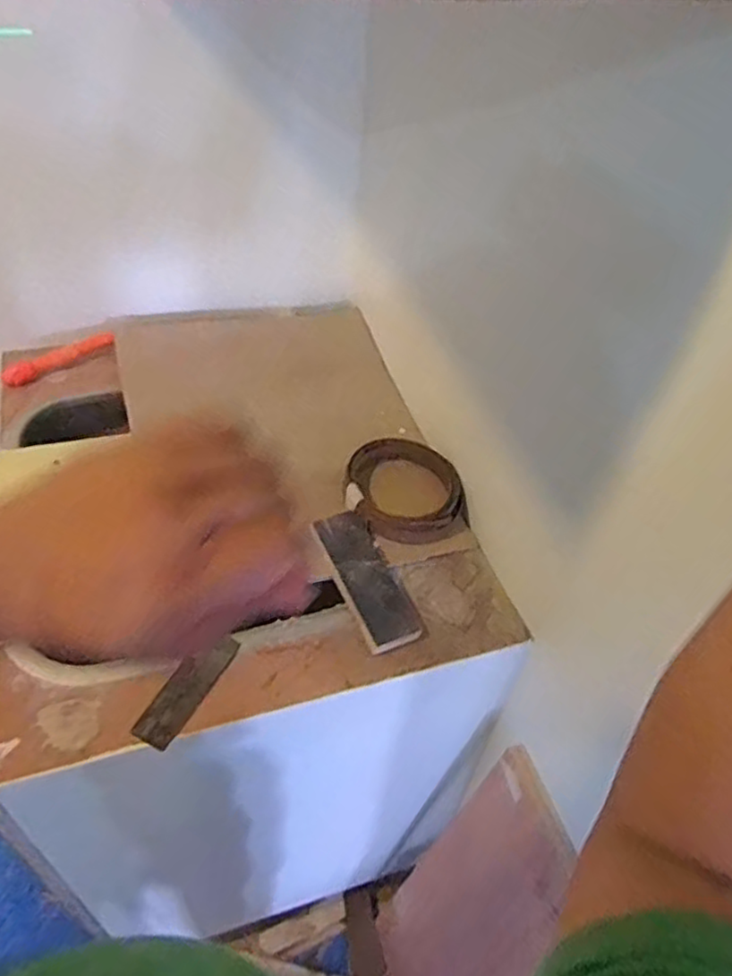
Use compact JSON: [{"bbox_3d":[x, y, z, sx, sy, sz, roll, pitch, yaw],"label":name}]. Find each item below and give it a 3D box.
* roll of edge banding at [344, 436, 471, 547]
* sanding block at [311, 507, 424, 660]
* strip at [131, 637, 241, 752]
[{"bbox_3d":[0.051,0.002,0.876,0.149,0.046,0.143,3,46,-3],"label":"roll of edge banding"},{"bbox_3d":[0.000,0.100,0.791,0.066,0.017,0.171,-19,57,-18],"label":"sanding block"},{"bbox_3d":[-0.178,0.202,0.713,0.042,0.012,0.132,23,48,16],"label":"strip"}]

